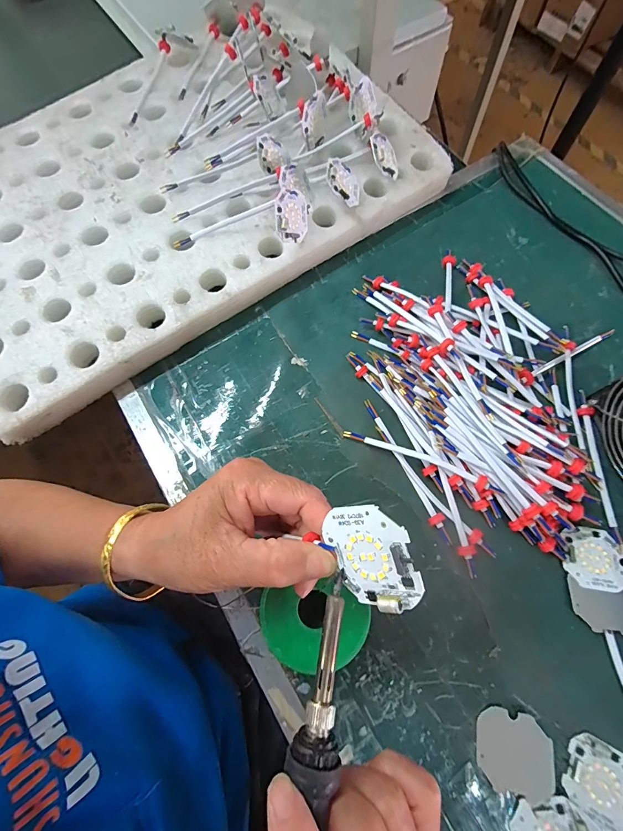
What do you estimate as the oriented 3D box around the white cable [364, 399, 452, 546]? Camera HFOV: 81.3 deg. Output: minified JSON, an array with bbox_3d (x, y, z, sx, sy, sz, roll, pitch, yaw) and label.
[{"bbox_3d":[0.084,0.045,0.321,0.011,0.007,0.140,-24,70,-8],"label":"white cable"}]

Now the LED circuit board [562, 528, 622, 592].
[{"bbox_3d":[0.228,0.115,0.292,0.044,0.005,0.046,6,69,4],"label":"LED circuit board"}]

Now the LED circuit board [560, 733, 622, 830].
[{"bbox_3d":[0.196,0.248,0.246,0.044,0.004,0.044,32,73,13],"label":"LED circuit board"}]

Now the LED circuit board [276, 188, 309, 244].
[{"bbox_3d":[-0.017,-0.198,0.361,0.009,0.046,0.049,12,30,35],"label":"LED circuit board"}]

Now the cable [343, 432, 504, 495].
[{"bbox_3d":[0.093,0.037,0.315,0.134,0.024,0.012,25,71,10],"label":"cable"}]

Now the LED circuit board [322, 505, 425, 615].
[{"bbox_3d":[0.025,0.065,0.166,0.008,0.043,0.046,-15,87,-50],"label":"LED circuit board"}]

